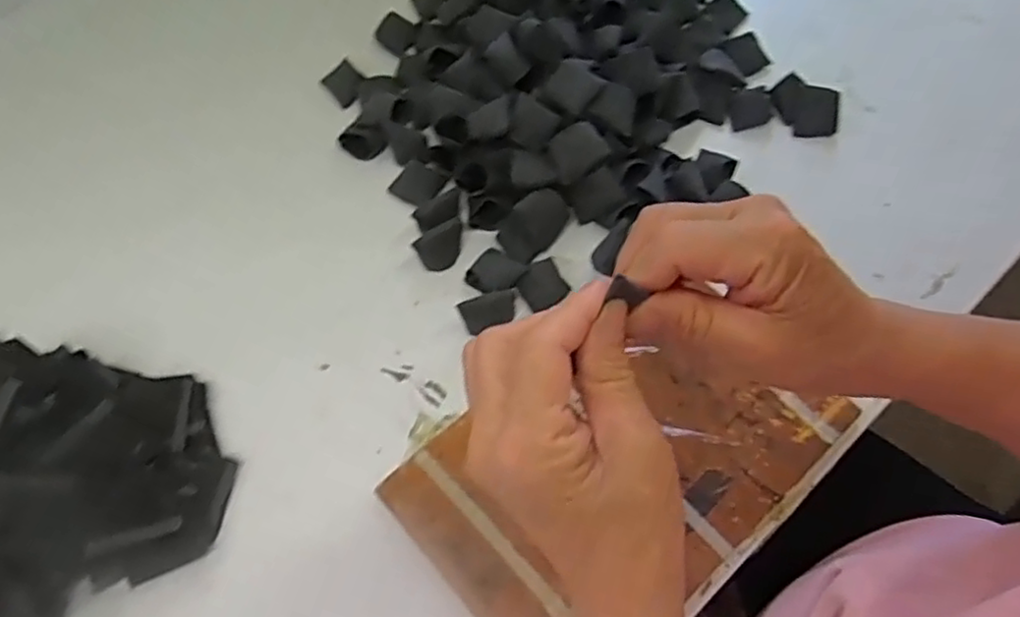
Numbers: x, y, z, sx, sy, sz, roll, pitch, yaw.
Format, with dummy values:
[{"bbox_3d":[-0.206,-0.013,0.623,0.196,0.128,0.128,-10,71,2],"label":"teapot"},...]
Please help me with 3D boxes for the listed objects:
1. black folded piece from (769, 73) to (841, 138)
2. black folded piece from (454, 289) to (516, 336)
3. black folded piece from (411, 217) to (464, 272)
[{"bbox_3d":[0.252,-0.172,0.583,0.059,0.026,0.037,34,68,21],"label":"black folded piece"},{"bbox_3d":[-0.014,0.004,0.497,0.043,0.030,0.017,-21,61,-8],"label":"black folded piece"},{"bbox_3d":[-0.052,-0.047,0.526,0.037,0.038,0.017,-26,62,-11],"label":"black folded piece"}]

